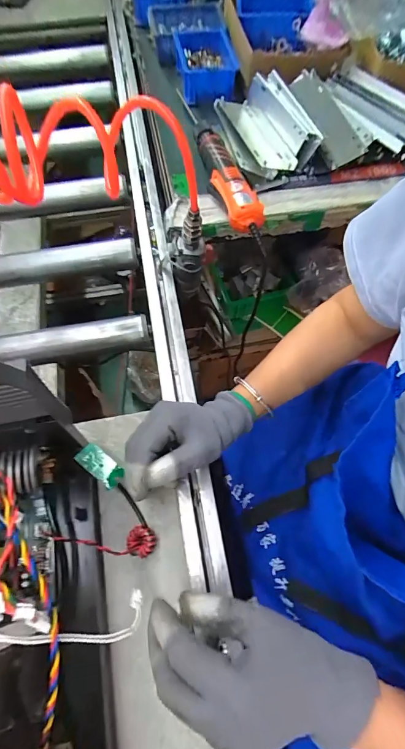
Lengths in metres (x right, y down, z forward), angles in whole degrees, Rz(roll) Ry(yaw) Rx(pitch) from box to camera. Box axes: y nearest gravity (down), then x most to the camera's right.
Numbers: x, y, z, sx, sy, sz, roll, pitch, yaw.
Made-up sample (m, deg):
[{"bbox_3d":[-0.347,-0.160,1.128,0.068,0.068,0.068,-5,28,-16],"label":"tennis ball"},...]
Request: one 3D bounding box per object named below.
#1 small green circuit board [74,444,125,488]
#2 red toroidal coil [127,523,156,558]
[{"bbox_3d":[-0.105,0.094,0.377,0.049,0.005,0.023,41,70,-4],"label":"small green circuit board"},{"bbox_3d":[-0.062,0.168,0.367,0.029,0.020,0.028,0,66,0],"label":"red toroidal coil"}]

